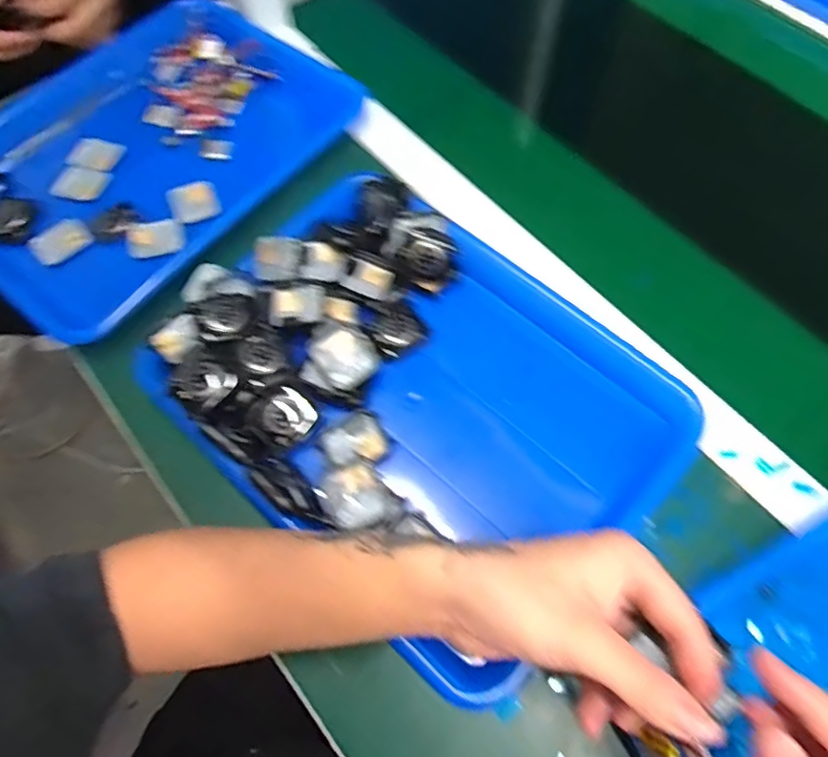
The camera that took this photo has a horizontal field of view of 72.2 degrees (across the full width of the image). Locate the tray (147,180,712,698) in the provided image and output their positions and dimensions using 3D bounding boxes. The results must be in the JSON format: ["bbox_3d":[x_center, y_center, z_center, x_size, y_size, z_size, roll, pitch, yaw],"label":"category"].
[{"bbox_3d":[0.001,0.007,0.393,0.330,0.049,0.254,39,74,18],"label":"tray"}]

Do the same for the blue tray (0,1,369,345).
[{"bbox_3d":[-0.246,-0.212,0.516,0.268,0.029,0.343,37,73,17],"label":"blue tray"}]

